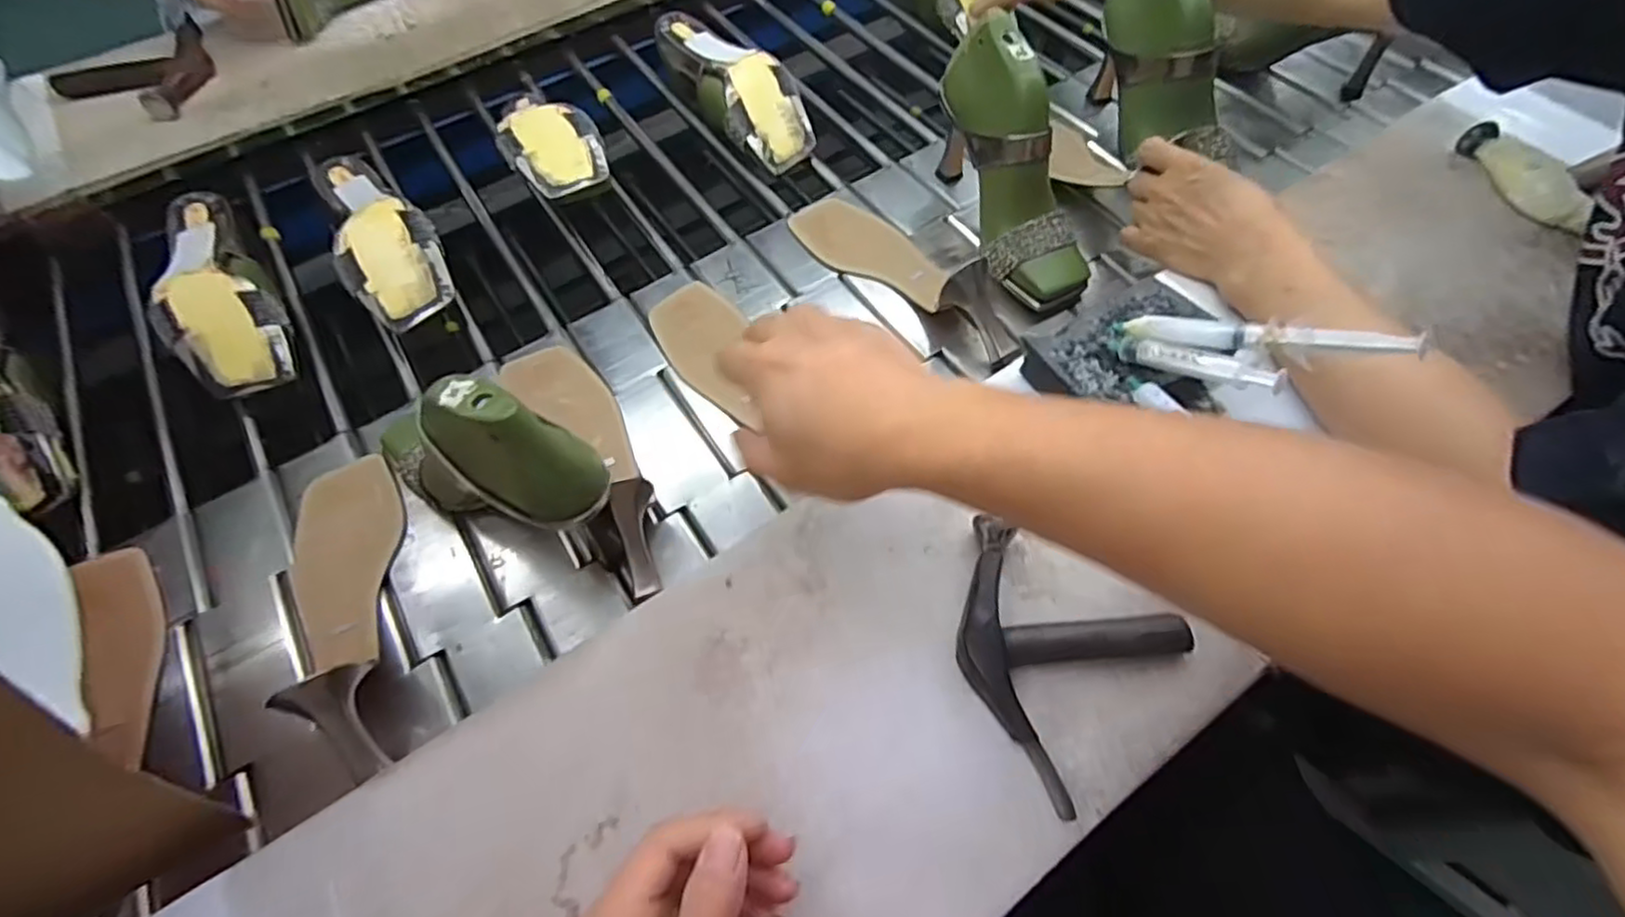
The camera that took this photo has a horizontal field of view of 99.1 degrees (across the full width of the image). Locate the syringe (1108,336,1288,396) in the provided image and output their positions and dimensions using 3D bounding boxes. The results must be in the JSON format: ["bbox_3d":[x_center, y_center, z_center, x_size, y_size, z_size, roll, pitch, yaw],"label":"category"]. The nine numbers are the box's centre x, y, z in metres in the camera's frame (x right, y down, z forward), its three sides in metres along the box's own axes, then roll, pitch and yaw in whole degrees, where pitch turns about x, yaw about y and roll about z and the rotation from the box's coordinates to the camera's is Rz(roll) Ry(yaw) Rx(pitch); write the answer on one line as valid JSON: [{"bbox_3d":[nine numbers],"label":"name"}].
[{"bbox_3d":[0.239,-0.062,0.442,0.020,0.016,0.114,-36,36,-20],"label":"syringe"}]

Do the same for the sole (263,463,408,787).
[{"bbox_3d":[-0.335,0.093,0.472,0.080,0.064,0.246,-15,59,-7],"label":"sole"}]

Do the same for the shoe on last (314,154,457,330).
[{"bbox_3d":[-0.403,-0.207,0.643,0.081,0.074,0.222,-34,63,-18],"label":"shoe on last"}]

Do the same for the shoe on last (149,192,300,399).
[{"bbox_3d":[-0.520,-0.146,0.604,0.078,0.070,0.209,-34,63,-18],"label":"shoe on last"}]

